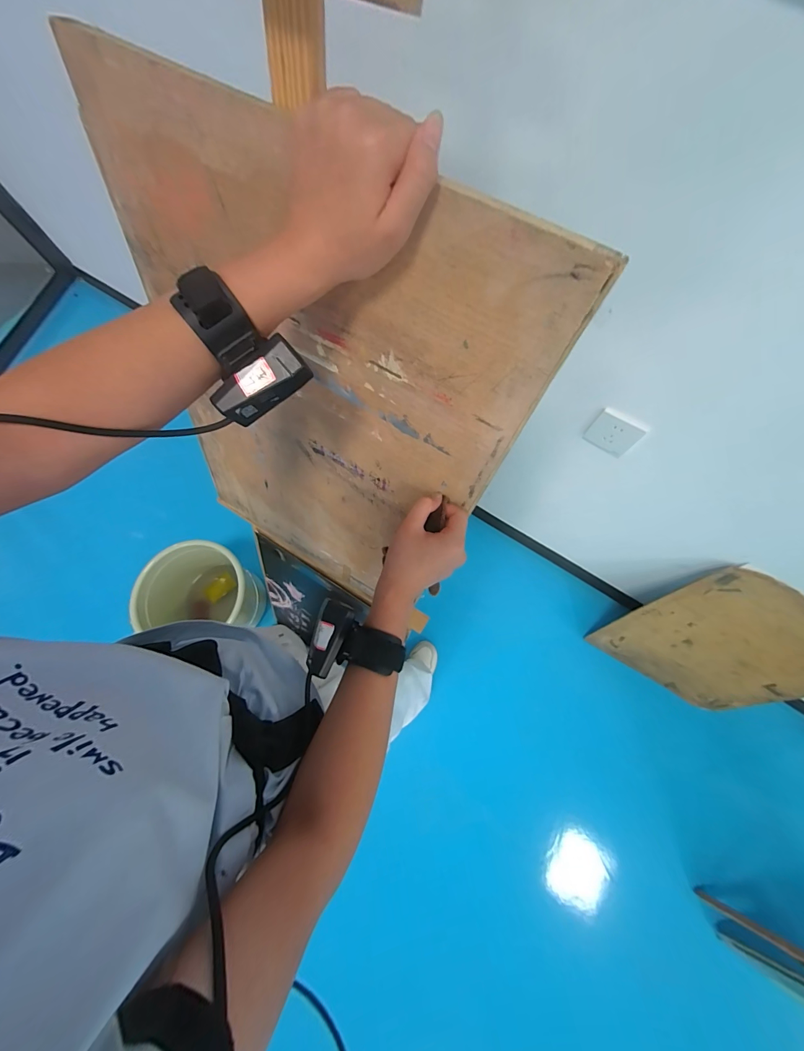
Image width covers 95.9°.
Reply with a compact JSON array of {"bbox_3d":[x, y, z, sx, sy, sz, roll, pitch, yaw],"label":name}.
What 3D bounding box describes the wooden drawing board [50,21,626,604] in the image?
[{"bbox_3d":[-0.122,-0.096,0.475,0.433,0.600,0.018,33,57,7],"label":"wooden drawing board"}]

